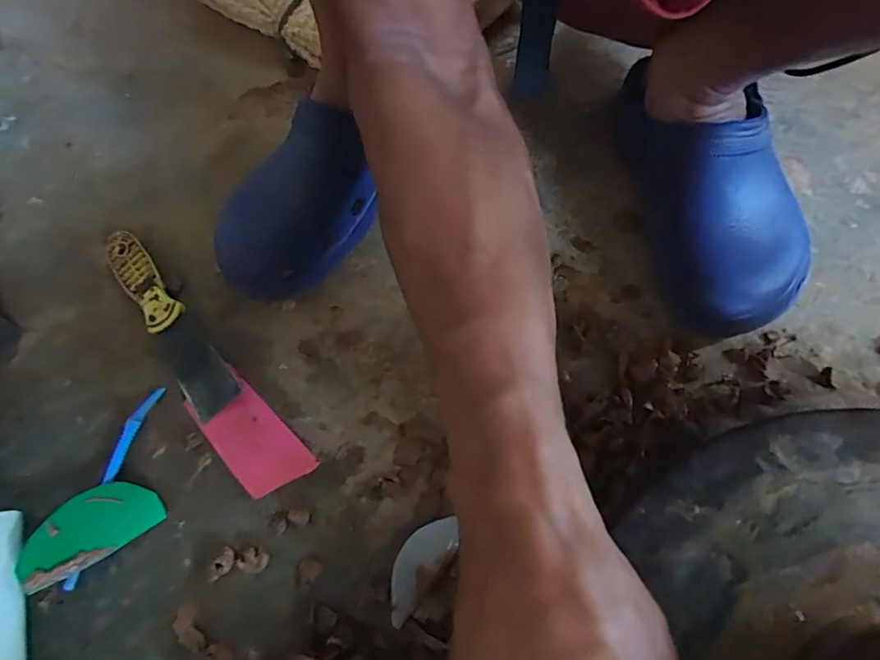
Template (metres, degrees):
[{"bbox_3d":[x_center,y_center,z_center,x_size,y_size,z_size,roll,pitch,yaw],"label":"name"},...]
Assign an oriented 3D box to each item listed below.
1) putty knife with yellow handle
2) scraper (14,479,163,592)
[{"bbox_3d":[-0.219,-0.011,0.419,0.036,0.020,0.194,-36,66,-14],"label":"putty knife with yellow handle"},{"bbox_3d":[-0.232,0.128,0.345,0.082,0.011,0.043,-30,76,-25],"label":"scraper"}]

